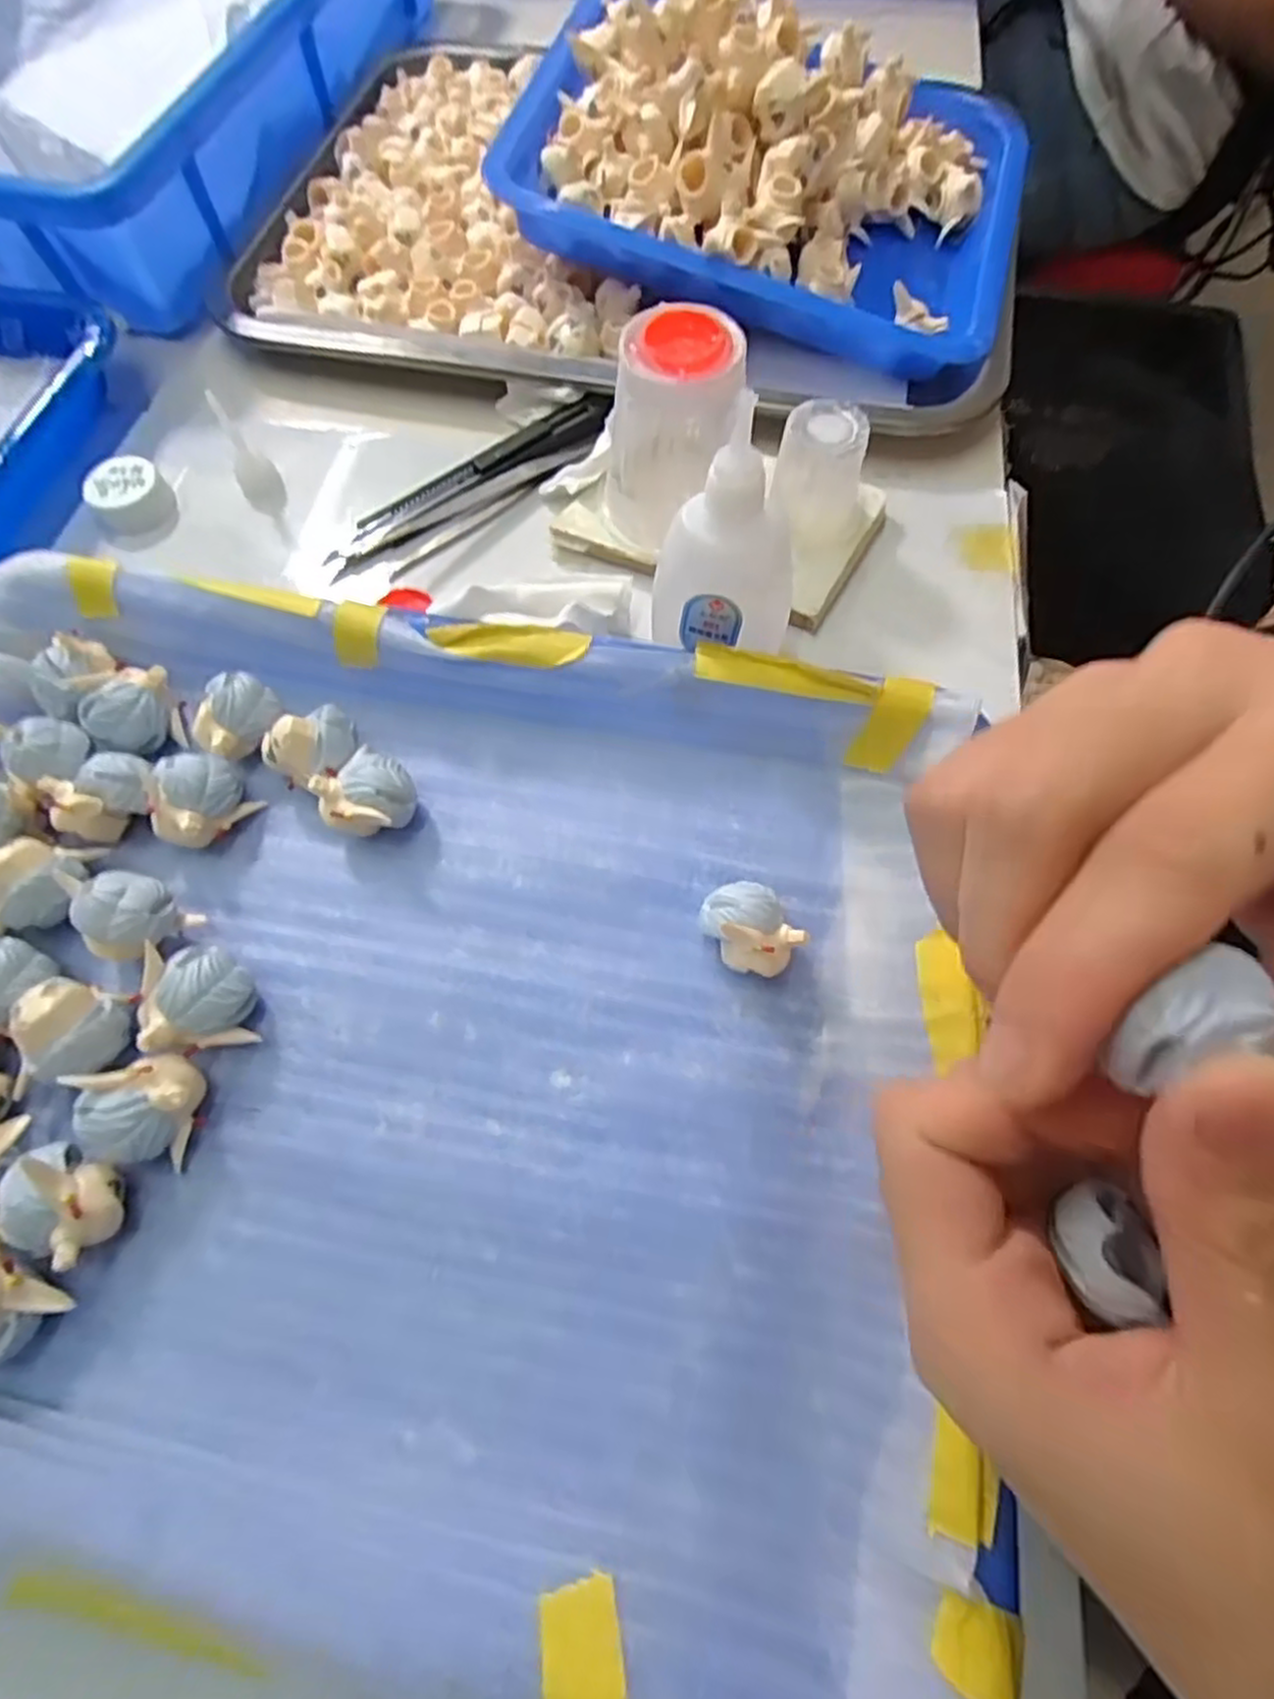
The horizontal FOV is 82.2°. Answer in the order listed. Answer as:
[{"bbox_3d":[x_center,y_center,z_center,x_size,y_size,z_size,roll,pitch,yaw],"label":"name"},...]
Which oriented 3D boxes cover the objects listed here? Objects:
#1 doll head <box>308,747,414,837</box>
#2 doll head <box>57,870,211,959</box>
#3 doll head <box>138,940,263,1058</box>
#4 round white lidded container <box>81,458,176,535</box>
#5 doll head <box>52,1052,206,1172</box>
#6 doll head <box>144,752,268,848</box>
[{"bbox_3d":[-0.082,-0.014,0.228,0.027,0.022,0.027,-1,68,2],"label":"doll head"},{"bbox_3d":[-0.144,0.018,0.211,0.022,0.030,0.023,-1,68,2],"label":"doll head"},{"bbox_3d":[-0.120,0.041,0.204,0.024,0.022,0.030,-9,68,-2],"label":"doll head"},{"bbox_3d":[-0.204,-0.143,0.295,0.029,0.016,0.024,-38,72,-12],"label":"round white lidded container"},{"bbox_3d":[-0.129,0.068,0.192,0.024,0.024,0.027,9,69,5],"label":"doll head"},{"bbox_3d":[-0.138,-0.015,0.229,0.021,0.021,0.028,29,72,12],"label":"doll head"}]

